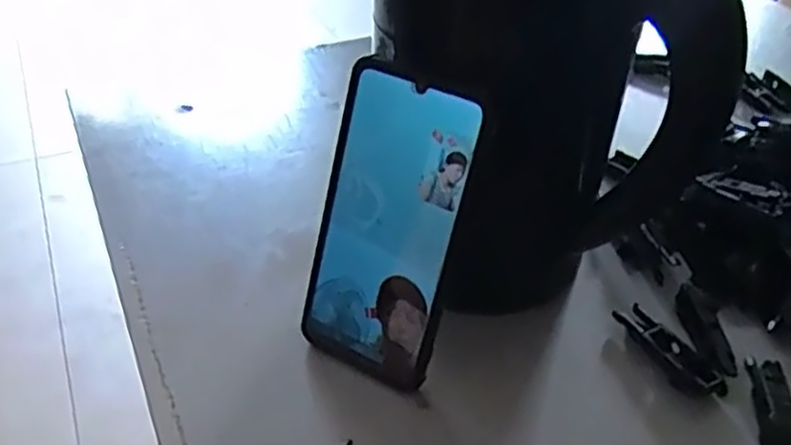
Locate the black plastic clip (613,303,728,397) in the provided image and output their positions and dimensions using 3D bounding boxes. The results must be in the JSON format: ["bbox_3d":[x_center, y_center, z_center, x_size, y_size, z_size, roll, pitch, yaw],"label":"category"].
[{"bbox_3d":[0.160,0.073,0.423,0.022,0.018,0.072,-18,43,-24],"label":"black plastic clip"}]

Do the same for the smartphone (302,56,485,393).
[{"bbox_3d":[-0.005,0.006,0.379,0.075,0.163,0.009,21,24,19],"label":"smartphone"}]

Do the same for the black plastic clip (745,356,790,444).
[{"bbox_3d":[0.208,0.102,0.394,0.019,0.015,0.070,8,39,6],"label":"black plastic clip"}]

